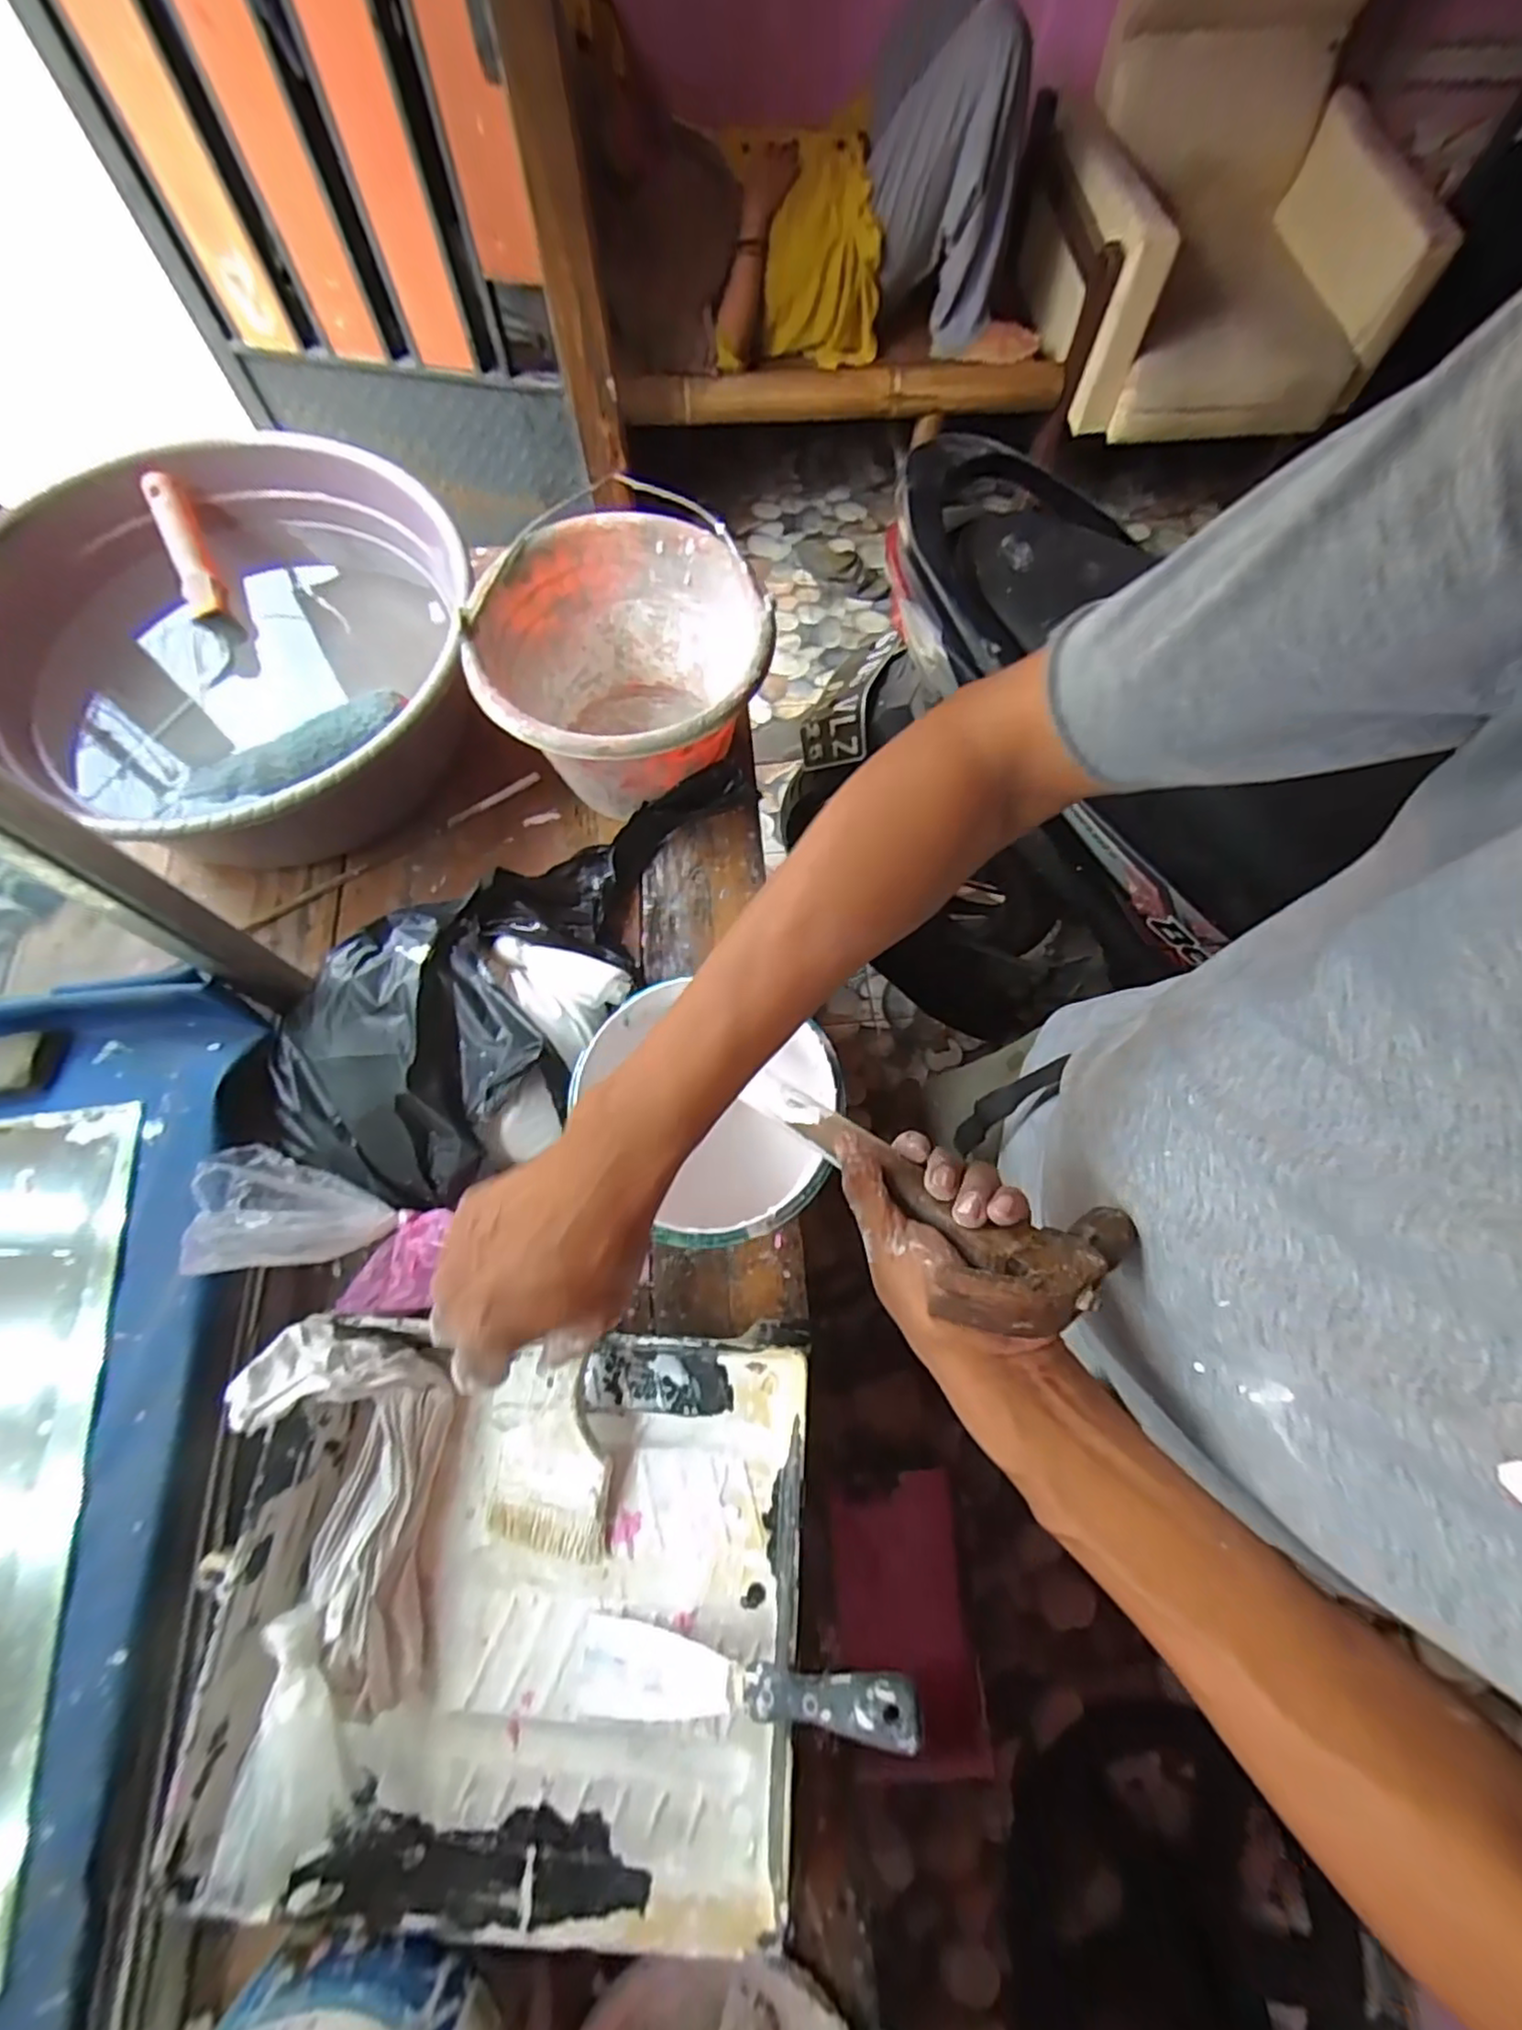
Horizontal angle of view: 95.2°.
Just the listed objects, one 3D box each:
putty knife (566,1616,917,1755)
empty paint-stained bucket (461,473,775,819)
[{"bbox_3d":[-0.014,0.392,0.406,0.209,0.013,0.045,-11,69,20],"label":"putty knife"},{"bbox_3d":[-0.119,-0.287,0.631,0.236,0.165,0.243,0,71,-1],"label":"empty paint-stained bucket"}]

